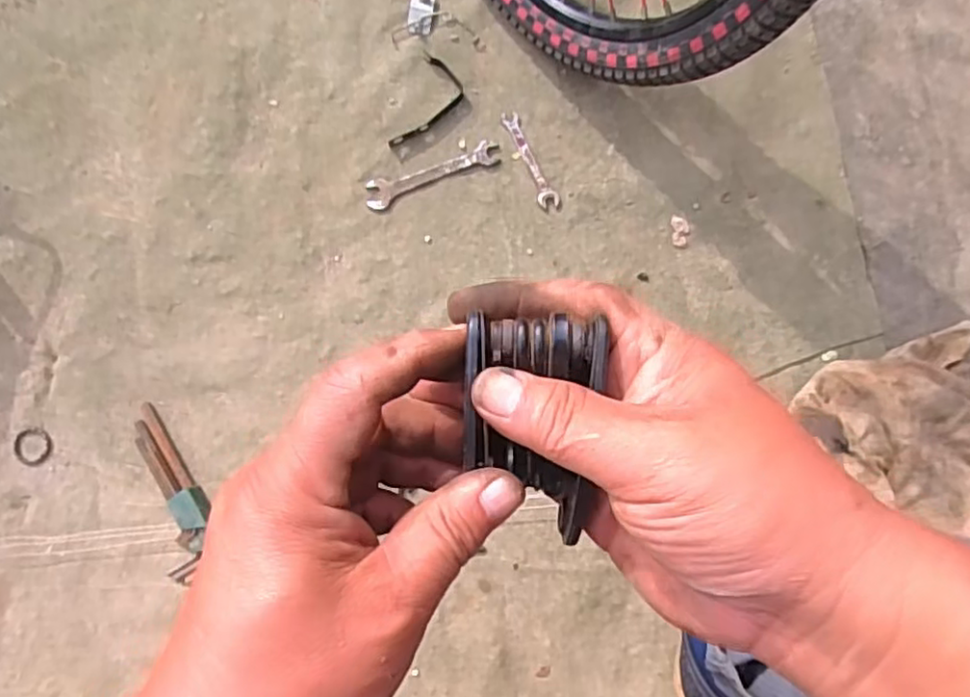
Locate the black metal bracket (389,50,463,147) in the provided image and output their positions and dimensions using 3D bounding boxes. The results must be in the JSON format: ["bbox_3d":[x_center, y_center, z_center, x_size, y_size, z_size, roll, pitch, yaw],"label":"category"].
[{"bbox_3d":[-0.060,-0.264,0.729,0.054,0.010,0.111,20,82,2],"label":"black metal bracket"}]

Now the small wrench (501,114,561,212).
[{"bbox_3d":[0.050,-0.203,0.724,0.023,0.004,0.117,-25,83,-5],"label":"small wrench"}]

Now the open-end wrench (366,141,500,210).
[{"bbox_3d":[-0.057,-0.189,0.721,0.149,0.004,0.031,-21,83,-4],"label":"open-end wrench"}]

